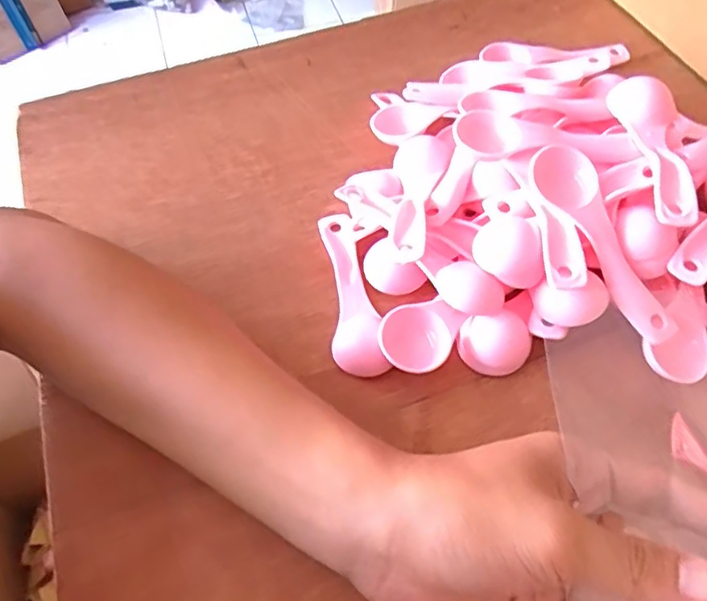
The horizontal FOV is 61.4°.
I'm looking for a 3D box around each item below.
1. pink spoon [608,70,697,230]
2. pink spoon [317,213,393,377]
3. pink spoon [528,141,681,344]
[{"bbox_3d":[0.165,-0.080,0.317,0.031,0.017,0.105,0,56,1],"label":"pink spoon"},{"bbox_3d":[-0.004,-0.006,0.336,0.029,0.014,0.109,-10,57,-5],"label":"pink spoon"},{"bbox_3d":[0.127,-0.029,0.303,0.029,0.010,0.110,-27,86,-16],"label":"pink spoon"}]

